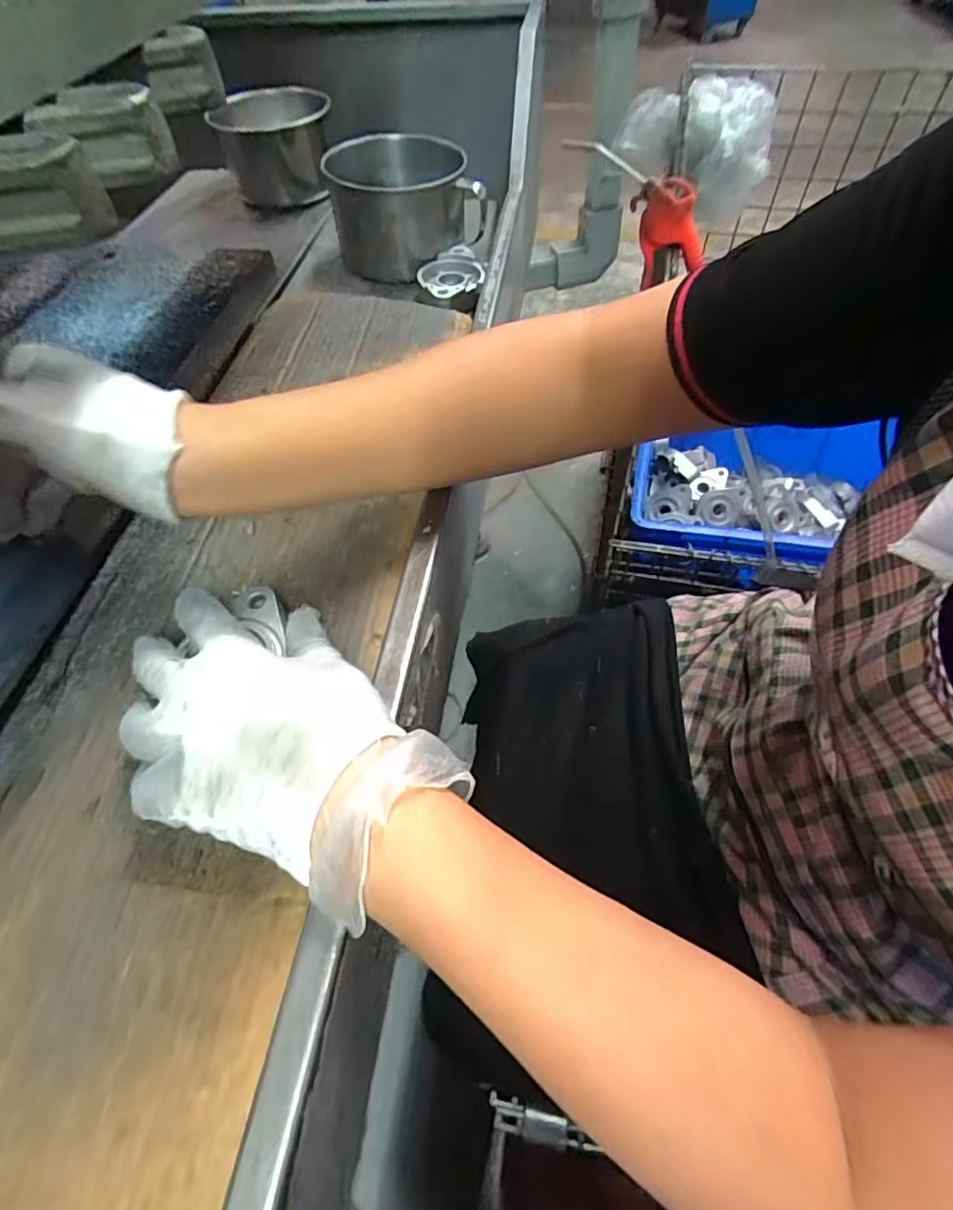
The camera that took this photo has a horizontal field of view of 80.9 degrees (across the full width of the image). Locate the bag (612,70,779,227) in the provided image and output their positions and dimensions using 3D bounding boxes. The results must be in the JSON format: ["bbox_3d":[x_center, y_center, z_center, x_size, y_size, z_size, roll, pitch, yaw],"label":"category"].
[{"bbox_3d":[0.350,-0.742,0.891,0.182,0.118,0.198,-21,57,-11],"label":"bag"}]

